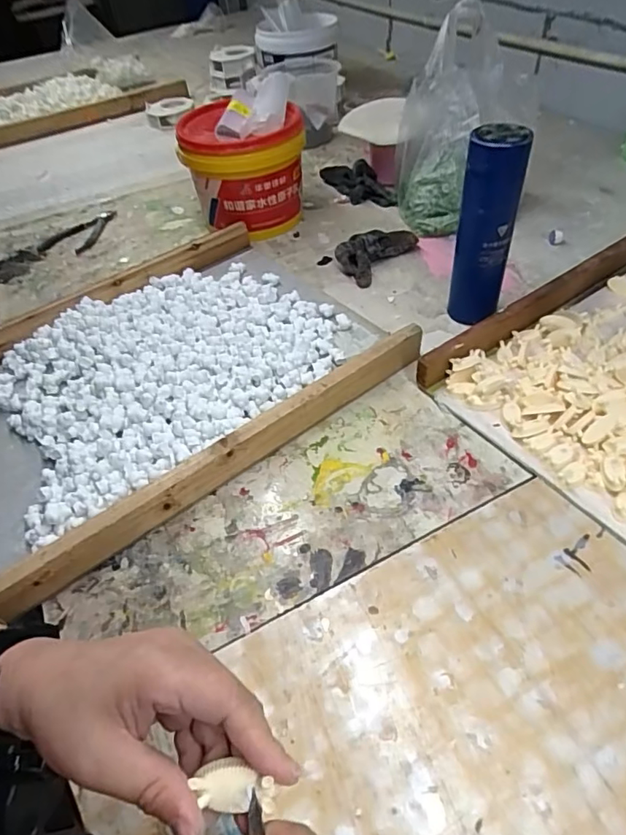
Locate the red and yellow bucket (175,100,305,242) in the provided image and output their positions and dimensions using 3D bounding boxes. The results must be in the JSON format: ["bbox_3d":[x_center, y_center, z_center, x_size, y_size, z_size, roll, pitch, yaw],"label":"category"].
[{"bbox_3d":[-0.108,-0.404,0.851,0.191,0.163,0.166,-10,47,-3],"label":"red and yellow bucket"}]

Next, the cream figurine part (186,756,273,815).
[{"bbox_3d":[-0.035,0.164,0.230,0.036,0.008,0.019,-2,47,5],"label":"cream figurine part"}]

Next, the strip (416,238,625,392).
[{"bbox_3d":[0.364,-0.182,0.683,0.583,0.048,0.027,-30,51,-19],"label":"strip"}]

